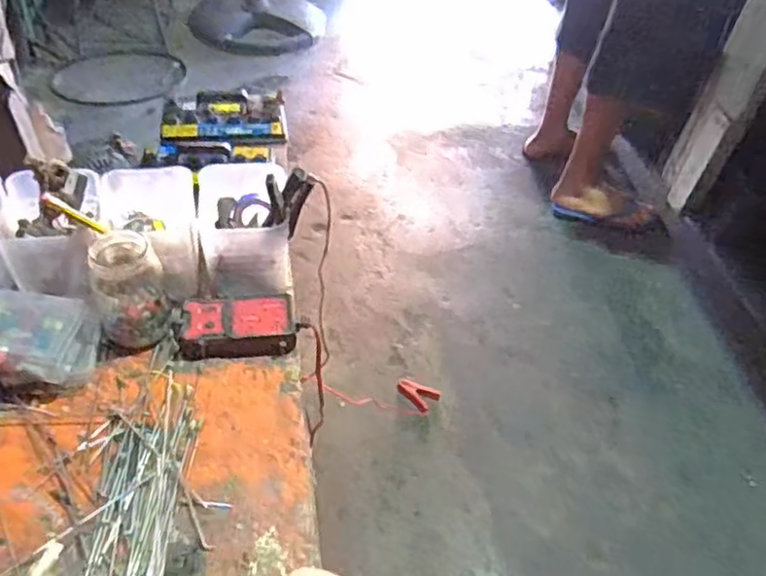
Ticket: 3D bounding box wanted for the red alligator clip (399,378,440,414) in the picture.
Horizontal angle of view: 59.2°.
[{"bbox_3d":[0.060,0.185,1.196,0.075,0.019,0.044,36,52,25],"label":"red alligator clip"}]

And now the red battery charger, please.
[{"bbox_3d":[-0.140,0.035,0.651,0.106,0.026,0.064,-4,46,-11],"label":"red battery charger"}]

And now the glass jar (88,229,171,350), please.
[{"bbox_3d":[-0.234,0.001,0.623,0.061,0.097,0.065,-14,49,-20],"label":"glass jar"}]

